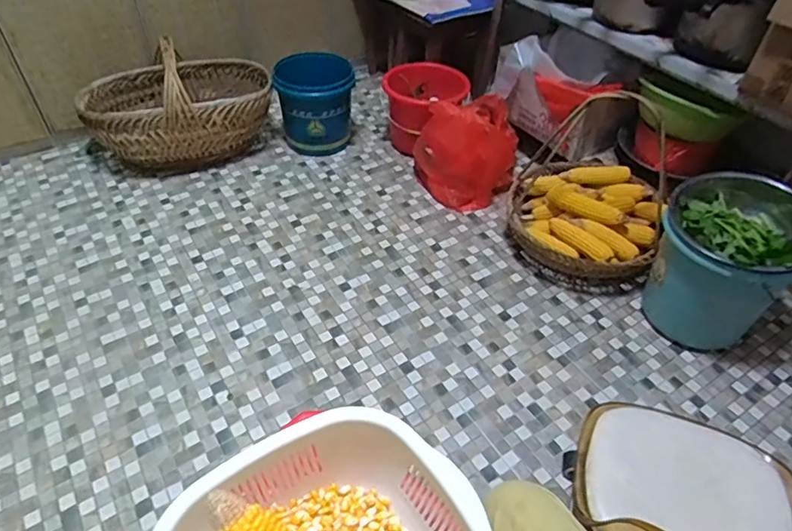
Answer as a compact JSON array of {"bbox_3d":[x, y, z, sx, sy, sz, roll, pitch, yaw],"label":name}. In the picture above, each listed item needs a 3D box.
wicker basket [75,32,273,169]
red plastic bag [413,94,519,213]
[{"bbox_3d":[-0.665,-0.496,1.681,0.537,0.356,0.347,-15,48,-18],"label":"wicker basket"},{"bbox_3d":[0.215,-0.364,1.648,0.311,0.337,0.260,6,45,3],"label":"red plastic bag"}]

